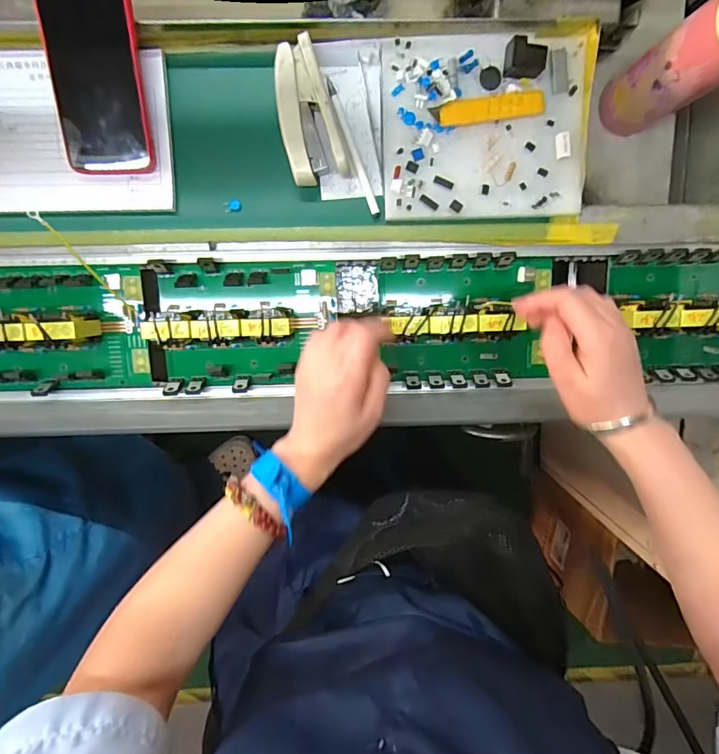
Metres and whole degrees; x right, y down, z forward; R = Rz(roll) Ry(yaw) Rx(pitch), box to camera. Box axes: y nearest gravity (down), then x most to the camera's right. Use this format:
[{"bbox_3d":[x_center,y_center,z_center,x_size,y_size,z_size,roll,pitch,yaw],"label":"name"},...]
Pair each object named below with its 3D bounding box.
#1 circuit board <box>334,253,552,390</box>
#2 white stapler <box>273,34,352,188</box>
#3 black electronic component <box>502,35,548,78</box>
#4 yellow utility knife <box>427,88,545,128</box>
[{"bbox_3d":[0.108,-0.054,0.459,0.168,0.063,0.129,-1,100,1],"label":"circuit board"},{"bbox_3d":[-0.048,-0.237,0.422,0.053,0.025,0.113,-15,99,3],"label":"white stapler"},{"bbox_3d":[0.147,-0.280,0.410,0.036,0.016,0.026,14,100,-2],"label":"black electronic component"},{"bbox_3d":[0.118,-0.245,0.425,0.101,0.004,0.022,-7,100,2],"label":"yellow utility knife"}]

